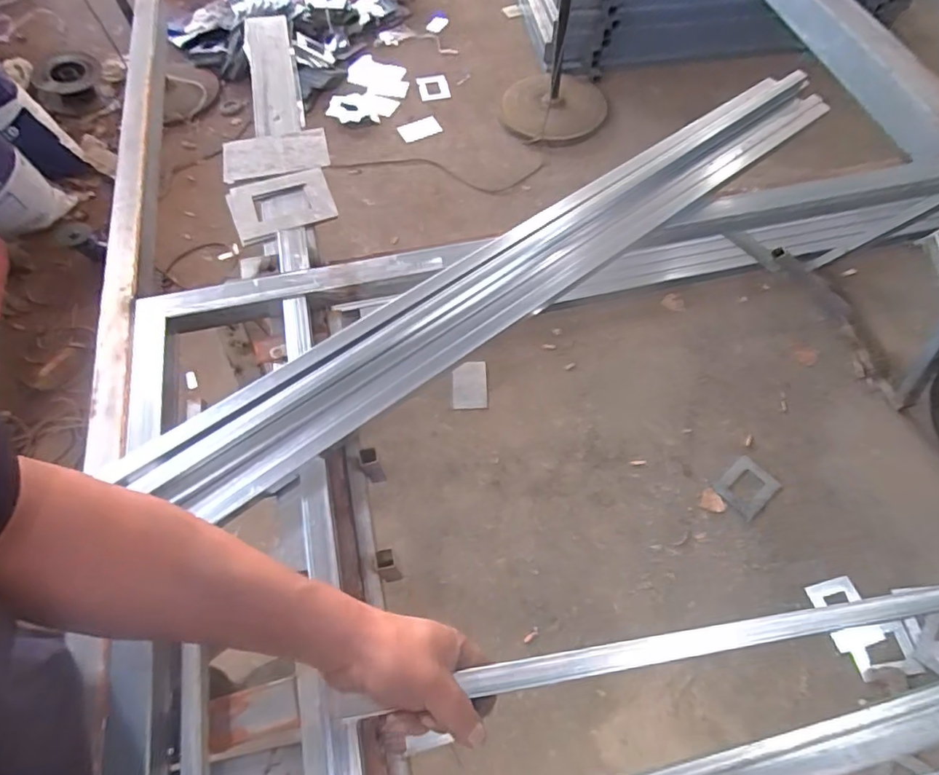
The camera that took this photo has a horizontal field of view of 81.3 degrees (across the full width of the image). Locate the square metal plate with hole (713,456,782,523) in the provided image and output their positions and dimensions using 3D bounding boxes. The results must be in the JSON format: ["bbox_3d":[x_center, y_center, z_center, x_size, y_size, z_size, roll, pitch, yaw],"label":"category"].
[{"bbox_3d":[0.757,0.271,1.491,0.152,0.013,0.123,-37,67,-19],"label":"square metal plate with hole"}]

